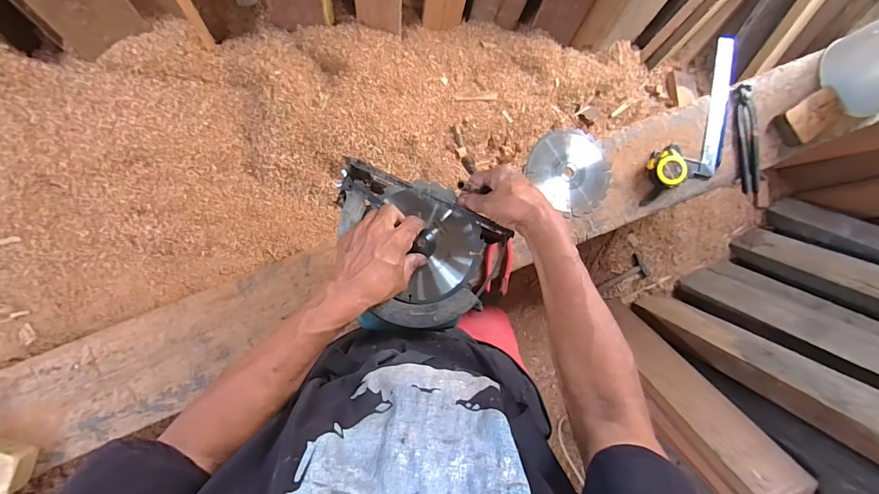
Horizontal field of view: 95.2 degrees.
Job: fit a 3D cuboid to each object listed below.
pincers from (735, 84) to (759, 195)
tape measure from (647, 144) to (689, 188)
[{"bbox_3d":[0.636,-0.222,0.830,0.045,0.021,0.219,-5,91,-6],"label":"pincers"},{"bbox_3d":[0.449,-0.156,0.790,0.059,0.049,0.076,-28,93,-5],"label":"tape measure"}]

